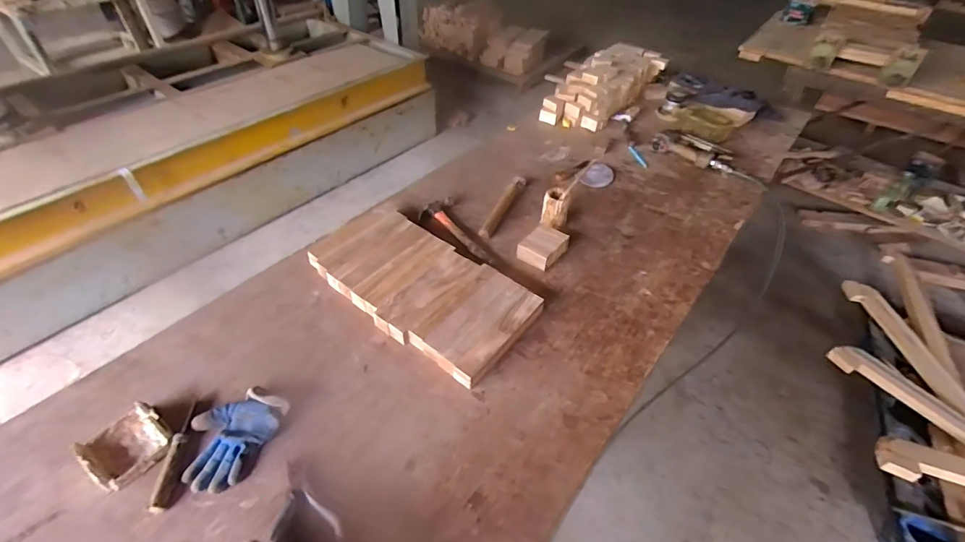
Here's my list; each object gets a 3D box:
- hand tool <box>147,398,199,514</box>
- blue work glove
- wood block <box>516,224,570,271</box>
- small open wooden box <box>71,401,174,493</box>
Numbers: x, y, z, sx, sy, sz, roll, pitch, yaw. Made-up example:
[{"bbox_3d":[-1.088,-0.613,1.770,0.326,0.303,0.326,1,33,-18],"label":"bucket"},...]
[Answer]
[{"bbox_3d":[-0.511,0.300,0.744,0.029,0.021,0.188,-5,46,-8],"label":"hand tool"},{"bbox_3d":[-0.439,0.283,0.774,0.136,0.032,0.180,19,47,15],"label":"blue work glove"},{"bbox_3d":[0.151,-0.059,1.107,0.087,0.046,0.125,33,52,26],"label":"wood block"},{"bbox_3d":[-0.591,0.289,0.742,0.109,0.039,0.114,34,53,27],"label":"small open wooden box"}]

